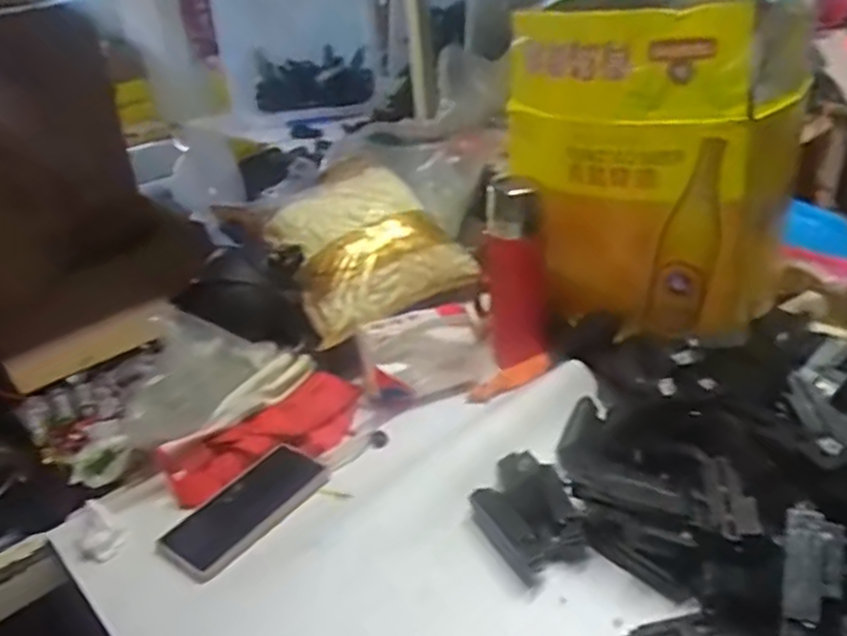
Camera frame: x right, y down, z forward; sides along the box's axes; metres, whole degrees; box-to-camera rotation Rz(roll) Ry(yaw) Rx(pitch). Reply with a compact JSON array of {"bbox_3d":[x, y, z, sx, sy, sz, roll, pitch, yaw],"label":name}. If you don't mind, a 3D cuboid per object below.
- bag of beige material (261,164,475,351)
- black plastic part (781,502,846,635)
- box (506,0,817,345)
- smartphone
[{"bbox_3d":[-0.087,-0.092,0.911,0.225,0.130,0.201,-27,35,-32],"label":"bag of beige material"},{"bbox_3d":[0.267,0.177,0.483,0.038,0.020,0.097,11,61,28],"label":"black plastic part"},{"bbox_3d":[0.268,-0.196,0.839,0.282,0.358,0.219,22,40,40],"label":"box"},{"bbox_3d":[-0.172,0.186,0.690,0.074,0.017,0.165,17,37,35],"label":"smartphone"}]

